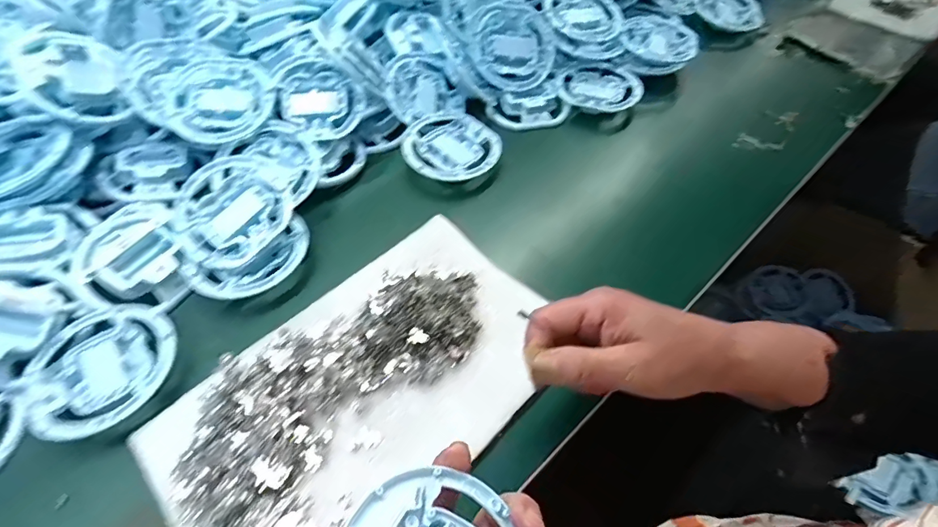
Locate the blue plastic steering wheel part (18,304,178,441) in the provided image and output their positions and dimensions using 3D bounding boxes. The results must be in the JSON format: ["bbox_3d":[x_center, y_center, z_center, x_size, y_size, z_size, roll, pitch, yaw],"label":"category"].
[{"bbox_3d":[-0.286,0.080,0.356,0.102,0.013,0.106,0,55,0],"label":"blue plastic steering wheel part"}]

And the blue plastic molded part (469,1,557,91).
[{"bbox_3d":[0.057,-0.269,0.562,0.102,0.019,0.101,-1,94,-13],"label":"blue plastic molded part"}]

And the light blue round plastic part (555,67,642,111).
[{"bbox_3d":[0.166,-0.222,0.574,0.102,0.011,0.082,7,55,5],"label":"light blue round plastic part"}]

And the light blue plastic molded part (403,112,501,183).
[{"bbox_3d":[-0.020,-0.130,0.501,0.100,0.015,0.095,0,55,0],"label":"light blue plastic molded part"}]

